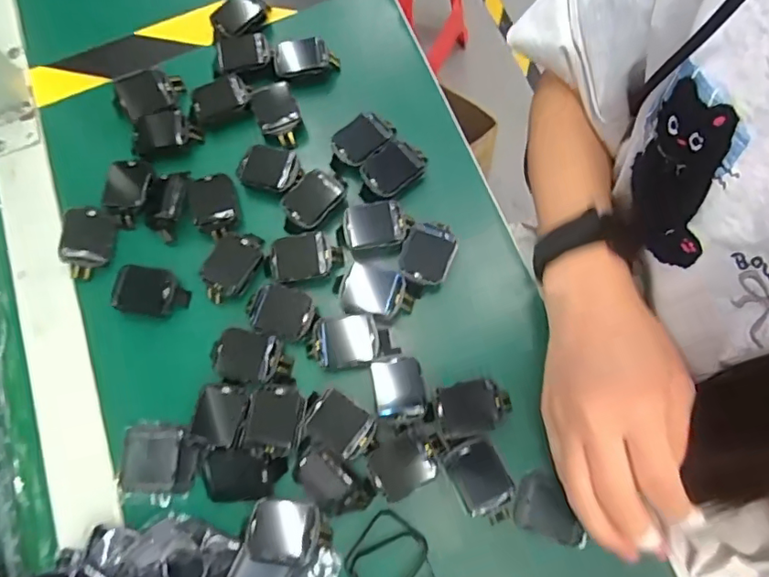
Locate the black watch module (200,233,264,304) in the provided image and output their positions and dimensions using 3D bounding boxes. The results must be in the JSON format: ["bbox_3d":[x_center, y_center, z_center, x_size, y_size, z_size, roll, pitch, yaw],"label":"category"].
[{"bbox_3d":[-0.104,-0.015,0.368,0.032,0.010,0.051,22,76,10],"label":"black watch module"}]

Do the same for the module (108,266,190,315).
[{"bbox_3d":[-0.159,0.003,0.368,0.047,0.014,0.032,12,79,-8],"label":"module"}]

